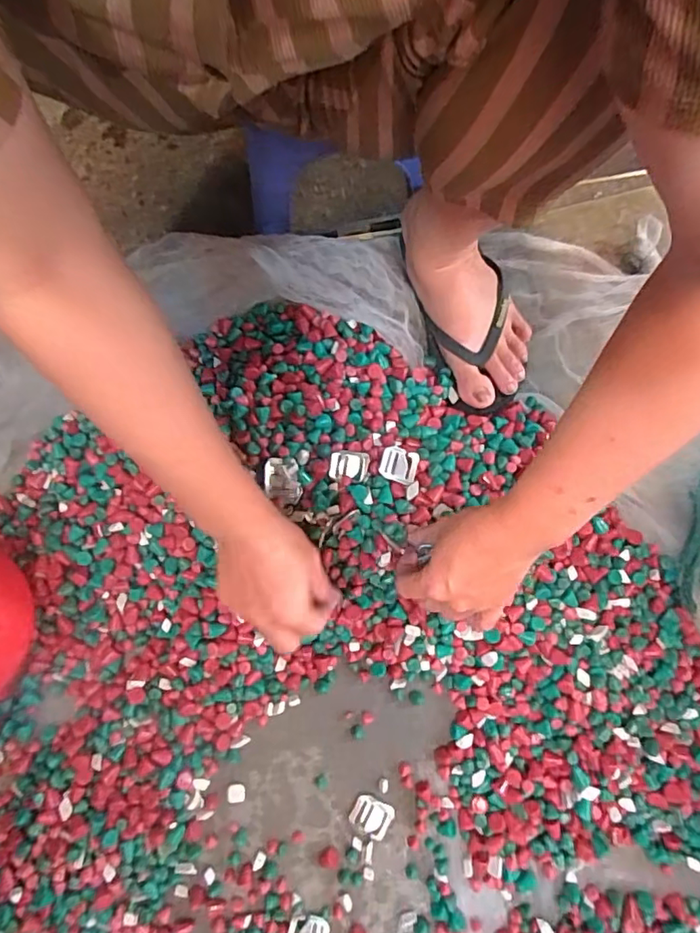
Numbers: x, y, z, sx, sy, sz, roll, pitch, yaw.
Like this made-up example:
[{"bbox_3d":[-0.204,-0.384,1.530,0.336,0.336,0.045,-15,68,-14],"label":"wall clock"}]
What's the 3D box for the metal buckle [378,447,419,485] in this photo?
[{"bbox_3d":[0.045,-0.001,0.482,0.033,0.009,0.031,17,78,1],"label":"metal buckle"}]

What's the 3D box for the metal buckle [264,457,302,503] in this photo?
[{"bbox_3d":[-0.061,0.012,0.478,0.031,0.008,0.040,-3,79,-3],"label":"metal buckle"}]

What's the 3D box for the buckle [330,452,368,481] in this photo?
[{"bbox_3d":[-0.001,-0.001,0.488,0.035,0.004,0.026,9,95,-4],"label":"buckle"}]

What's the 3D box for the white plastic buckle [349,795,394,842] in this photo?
[{"bbox_3d":[0.019,0.313,0.469,0.036,0.004,0.029,22,79,4],"label":"white plastic buckle"}]

